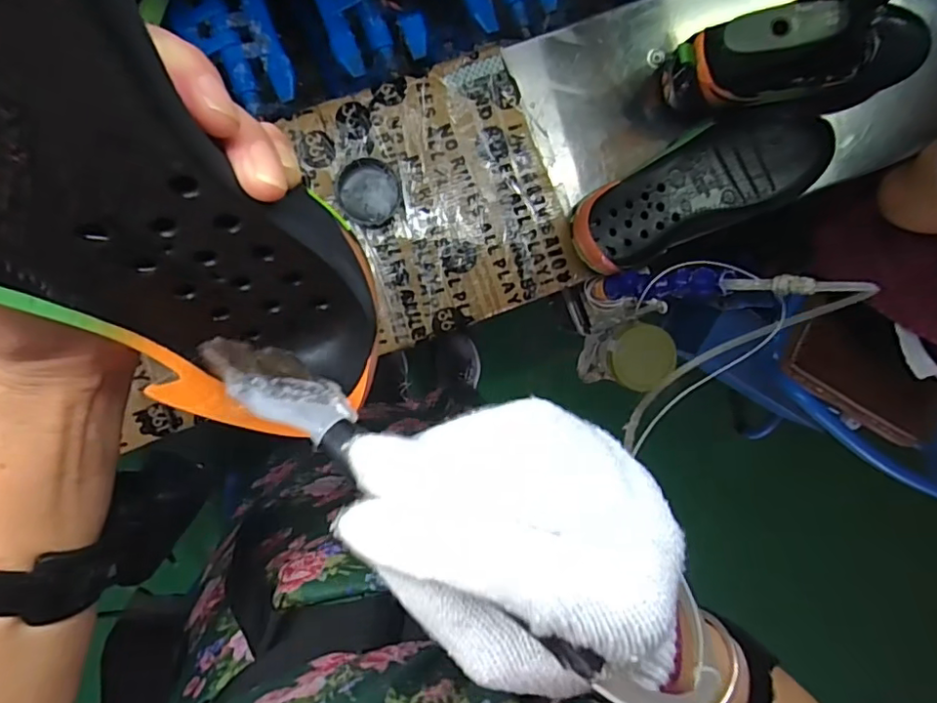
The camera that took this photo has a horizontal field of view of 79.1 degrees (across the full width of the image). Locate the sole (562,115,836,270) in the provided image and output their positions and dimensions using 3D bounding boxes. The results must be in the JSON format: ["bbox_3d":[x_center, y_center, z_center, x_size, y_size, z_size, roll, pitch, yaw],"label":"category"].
[{"bbox_3d":[0.224,-0.162,0.555,0.276,0.056,0.099,-21,98,-3],"label":"sole"}]

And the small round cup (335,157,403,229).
[{"bbox_3d":[-0.094,-0.152,0.541,0.058,0.015,0.062,-1,97,-6],"label":"small round cup"}]

